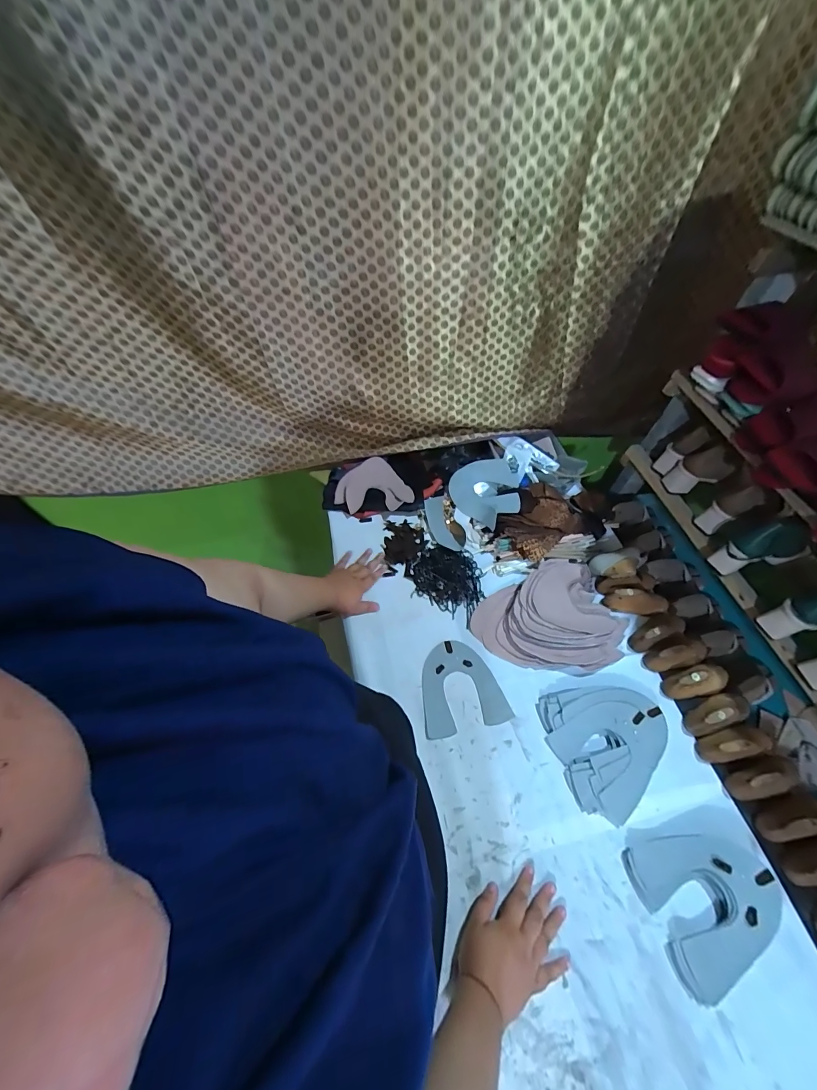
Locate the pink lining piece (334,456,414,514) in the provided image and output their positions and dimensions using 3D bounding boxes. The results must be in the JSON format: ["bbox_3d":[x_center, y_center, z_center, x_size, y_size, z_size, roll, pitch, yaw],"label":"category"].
[{"bbox_3d":[-0.087,-0.135,0.934,0.157,0.026,0.170,5,67,-11],"label":"pink lining piece"}]

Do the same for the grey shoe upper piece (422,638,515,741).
[{"bbox_3d":[0.094,0.262,0.707,0.154,0.009,0.160,-10,55,-9],"label":"grey shoe upper piece"}]

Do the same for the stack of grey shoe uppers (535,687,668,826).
[{"bbox_3d":[0.350,0.339,0.645,0.200,0.025,0.191,-12,56,-10],"label":"stack of grey shoe uppers"}]

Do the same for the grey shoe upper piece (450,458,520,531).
[{"bbox_3d":[0.187,-0.136,0.937,0.167,0.072,0.204,10,55,5],"label":"grey shoe upper piece"}]

